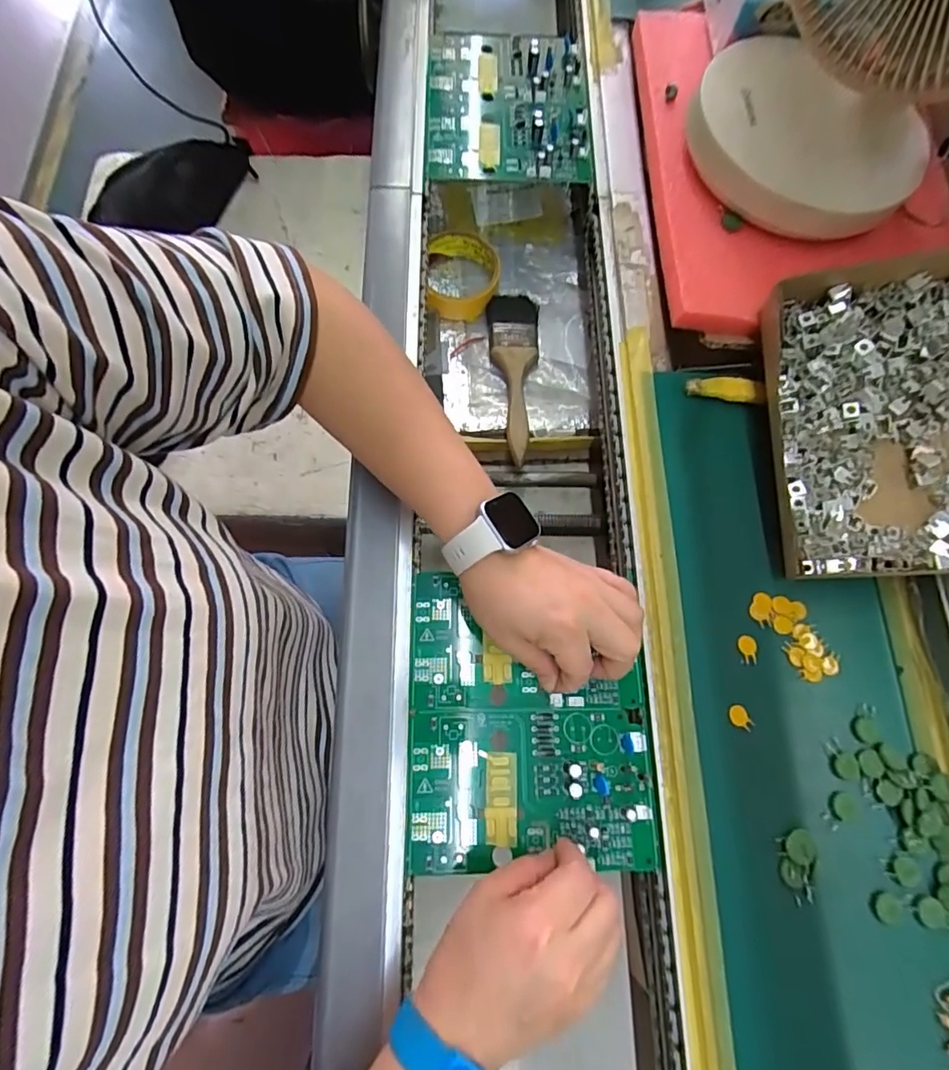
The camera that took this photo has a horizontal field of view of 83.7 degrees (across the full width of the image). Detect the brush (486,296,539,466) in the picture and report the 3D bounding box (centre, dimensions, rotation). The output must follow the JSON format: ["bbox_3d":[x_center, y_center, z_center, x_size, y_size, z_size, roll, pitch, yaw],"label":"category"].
[{"bbox_3d":[0.038,-0.161,0.520,0.051,0.025,0.195,3,73,-1],"label":"brush"}]

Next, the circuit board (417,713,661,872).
[{"bbox_3d":[0.037,0.165,0.346,0.154,0.007,0.095,0,73,-2],"label":"circuit board"}]

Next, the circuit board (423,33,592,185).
[{"bbox_3d":[0.032,-0.432,0.531,0.157,0.025,0.192,0,73,-1],"label":"circuit board"}]

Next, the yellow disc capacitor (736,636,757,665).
[{"bbox_3d":[0.192,0.080,0.371,0.014,0.004,0.019,-1,73,-2],"label":"yellow disc capacitor"}]

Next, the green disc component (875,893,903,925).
[{"bbox_3d":[0.256,0.230,0.326,0.016,0.004,0.016,0,73,-1],"label":"green disc component"}]

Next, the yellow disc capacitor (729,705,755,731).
[{"bbox_3d":[0.180,0.123,0.356,0.012,0.004,0.018,-36,77,-12],"label":"yellow disc capacitor"}]

